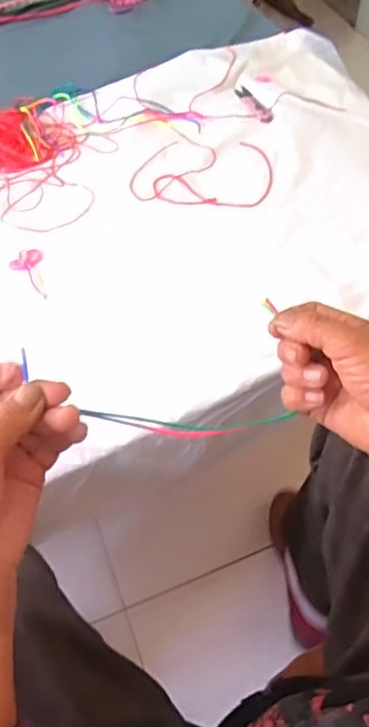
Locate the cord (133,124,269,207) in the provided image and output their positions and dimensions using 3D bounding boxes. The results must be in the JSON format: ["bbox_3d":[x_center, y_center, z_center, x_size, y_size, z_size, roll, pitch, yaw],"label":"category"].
[{"bbox_3d":[0.032,-0.259,0.773,0.174,0.004,0.152,18,60,12],"label":"cord"}]

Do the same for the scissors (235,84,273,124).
[{"bbox_3d":[0.104,-0.386,0.853,0.029,0.007,0.101,-19,58,-10],"label":"scissors"}]

